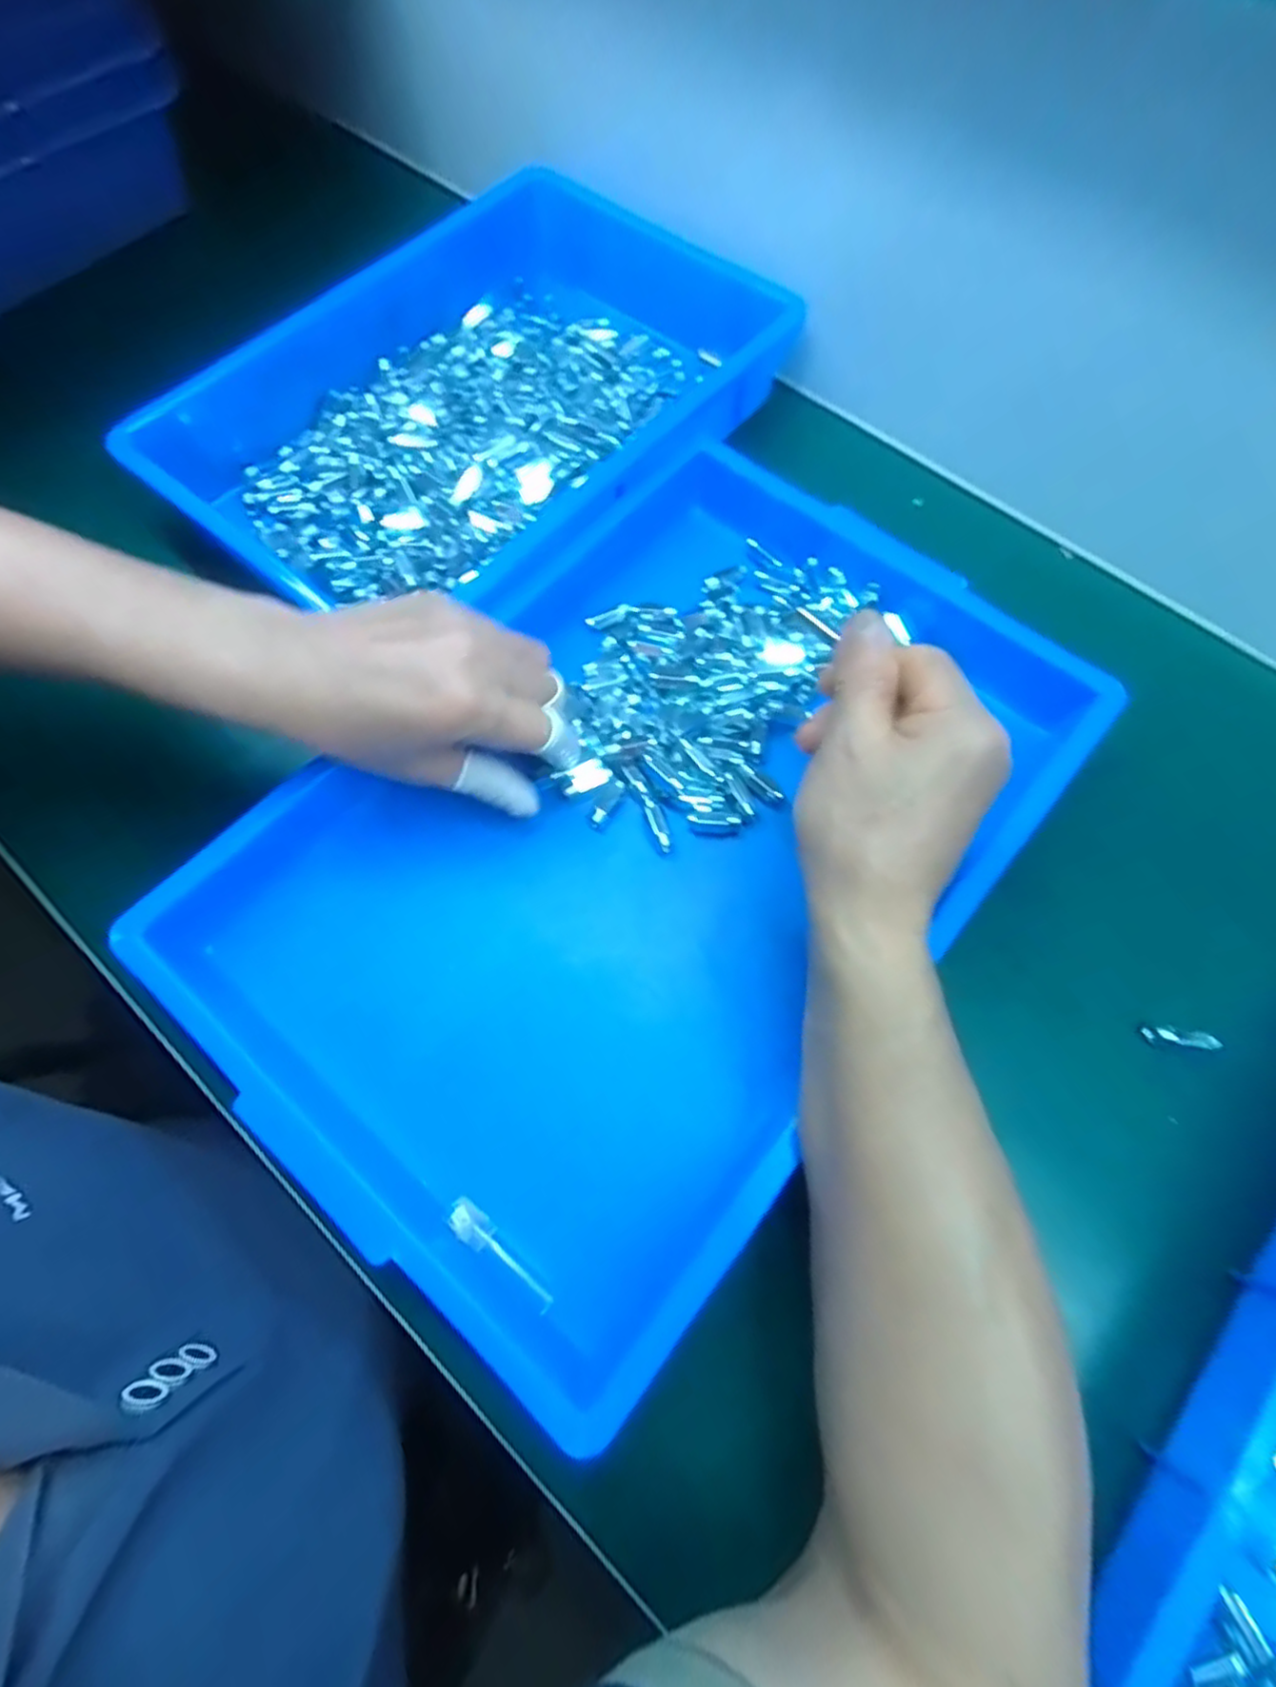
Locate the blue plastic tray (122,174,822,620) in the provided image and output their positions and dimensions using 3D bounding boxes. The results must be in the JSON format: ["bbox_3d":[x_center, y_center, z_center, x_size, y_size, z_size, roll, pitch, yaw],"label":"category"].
[{"bbox_3d":[-0.094,-0.288,0.439,0.262,0.059,0.360,36,73,12],"label":"blue plastic tray"}]

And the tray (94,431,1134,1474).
[{"bbox_3d":[0.007,-0.003,0.348,0.281,0.054,0.433,39,73,14],"label":"tray"}]

